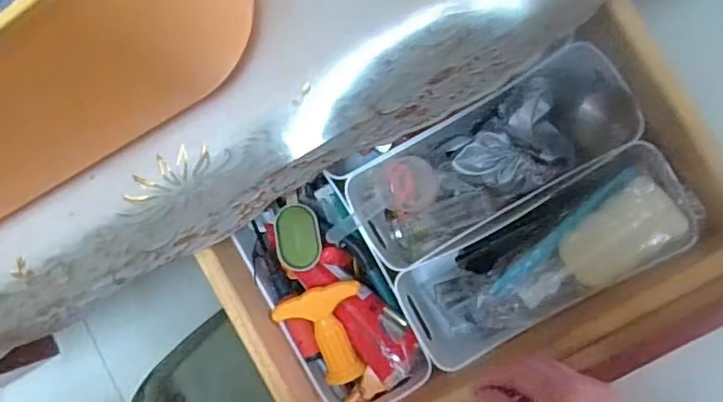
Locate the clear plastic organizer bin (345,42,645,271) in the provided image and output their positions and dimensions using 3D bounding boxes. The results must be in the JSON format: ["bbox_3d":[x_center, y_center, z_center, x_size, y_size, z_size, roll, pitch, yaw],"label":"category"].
[{"bbox_3d":[0.105,-0.032,0.489,0.234,0.055,0.096,-31,85,9],"label":"clear plastic organizer bin"}]

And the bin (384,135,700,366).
[{"bbox_3d":[0.141,0.046,0.472,0.234,0.050,0.089,-34,84,21],"label":"bin"}]

